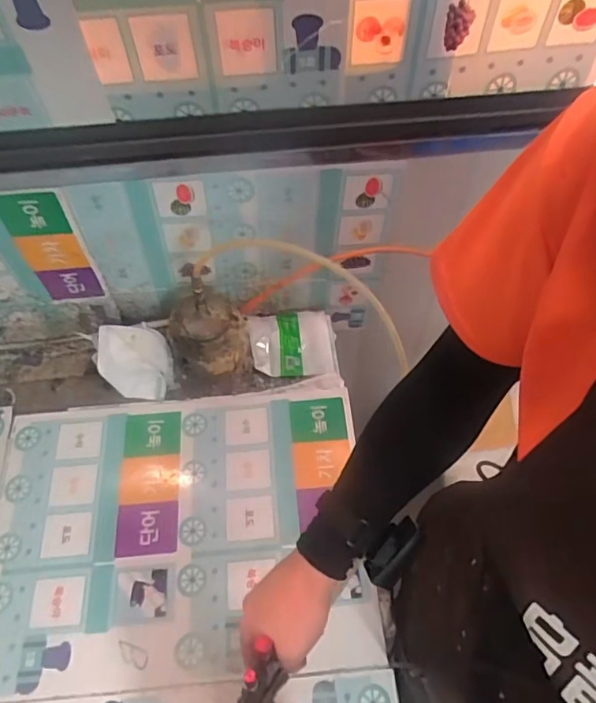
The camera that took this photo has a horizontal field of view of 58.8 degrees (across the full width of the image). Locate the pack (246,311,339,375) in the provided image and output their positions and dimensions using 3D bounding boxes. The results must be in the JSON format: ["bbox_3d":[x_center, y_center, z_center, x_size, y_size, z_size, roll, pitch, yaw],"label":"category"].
[{"bbox_3d":[-0.007,-0.021,0.912,0.146,0.041,0.140,-1,59,-1],"label":"pack"}]

